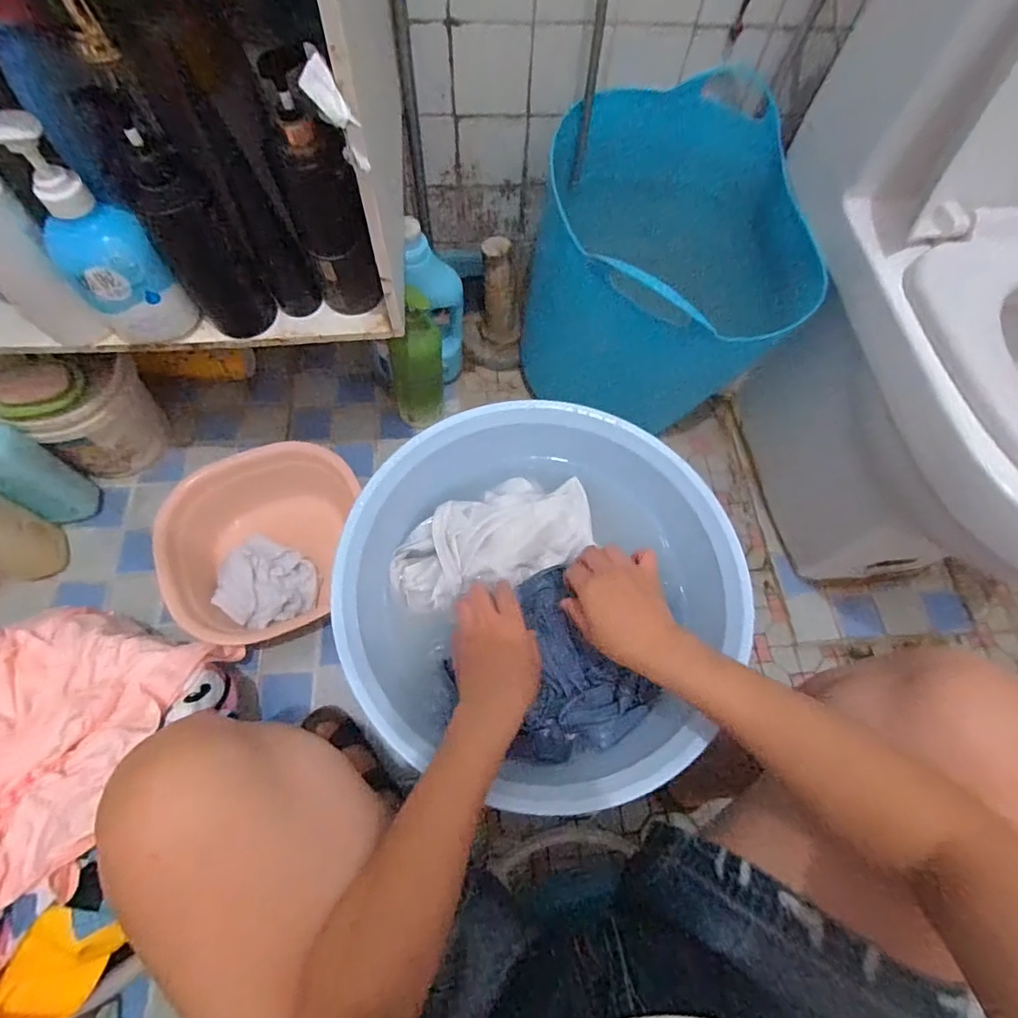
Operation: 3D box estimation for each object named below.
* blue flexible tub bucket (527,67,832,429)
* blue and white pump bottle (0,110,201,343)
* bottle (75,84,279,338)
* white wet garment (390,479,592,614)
[{"bbox_3d":[0.225,-0.389,0.844,0.380,0.355,0.340,-1,66,-4],"label":"blue flexible tub bucket"},{"bbox_3d":[-0.365,-0.231,0.450,0.072,0.186,0.066,28,67,9],"label":"blue and white pump bottle"},{"bbox_3d":[-0.293,-0.260,0.475,0.066,0.203,0.064,-35,72,-17],"label":"bottle"},{"bbox_3d":[-0.021,0.031,0.568,0.222,0.043,0.113,-21,69,-12],"label":"white wet garment"}]

